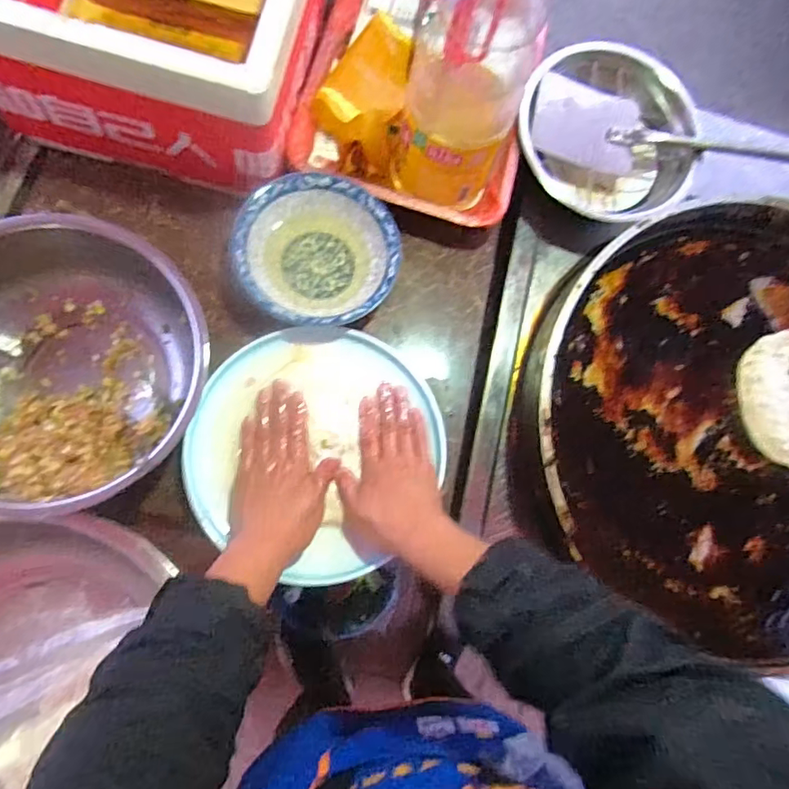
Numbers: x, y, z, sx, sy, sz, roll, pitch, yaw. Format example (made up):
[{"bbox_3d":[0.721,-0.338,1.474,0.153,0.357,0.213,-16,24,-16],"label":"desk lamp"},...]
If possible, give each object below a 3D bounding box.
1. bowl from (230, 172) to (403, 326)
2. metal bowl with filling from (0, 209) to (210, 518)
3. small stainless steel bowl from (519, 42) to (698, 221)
[{"bbox_3d":[-0.082,-0.154,0.581,0.168,0.056,0.166,2,79,-9],"label":"bowl"},{"bbox_3d":[-0.307,-0.028,0.505,0.253,0.108,0.253,1,84,-7],"label":"metal bowl with filling"},{"bbox_3d":[0.260,-0.320,0.673,0.218,0.070,0.209,2,79,-9],"label":"small stainless steel bowl"}]

